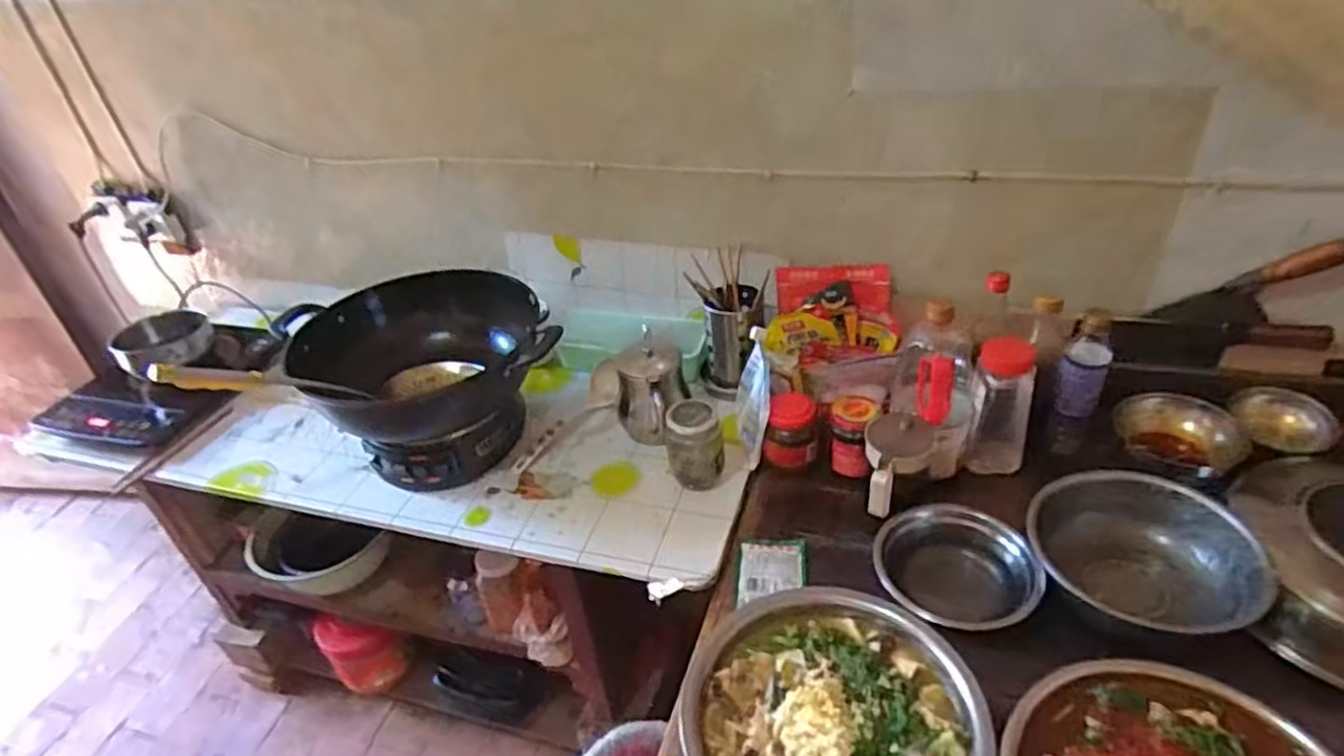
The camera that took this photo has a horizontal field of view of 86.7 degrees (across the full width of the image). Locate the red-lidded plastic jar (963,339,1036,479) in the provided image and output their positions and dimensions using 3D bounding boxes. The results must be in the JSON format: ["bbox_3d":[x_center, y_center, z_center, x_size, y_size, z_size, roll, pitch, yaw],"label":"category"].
[{"bbox_3d":[0.474,0.038,1.022,0.079,0.201,0.076,11,40,23],"label":"red-lidded plastic jar"}]

